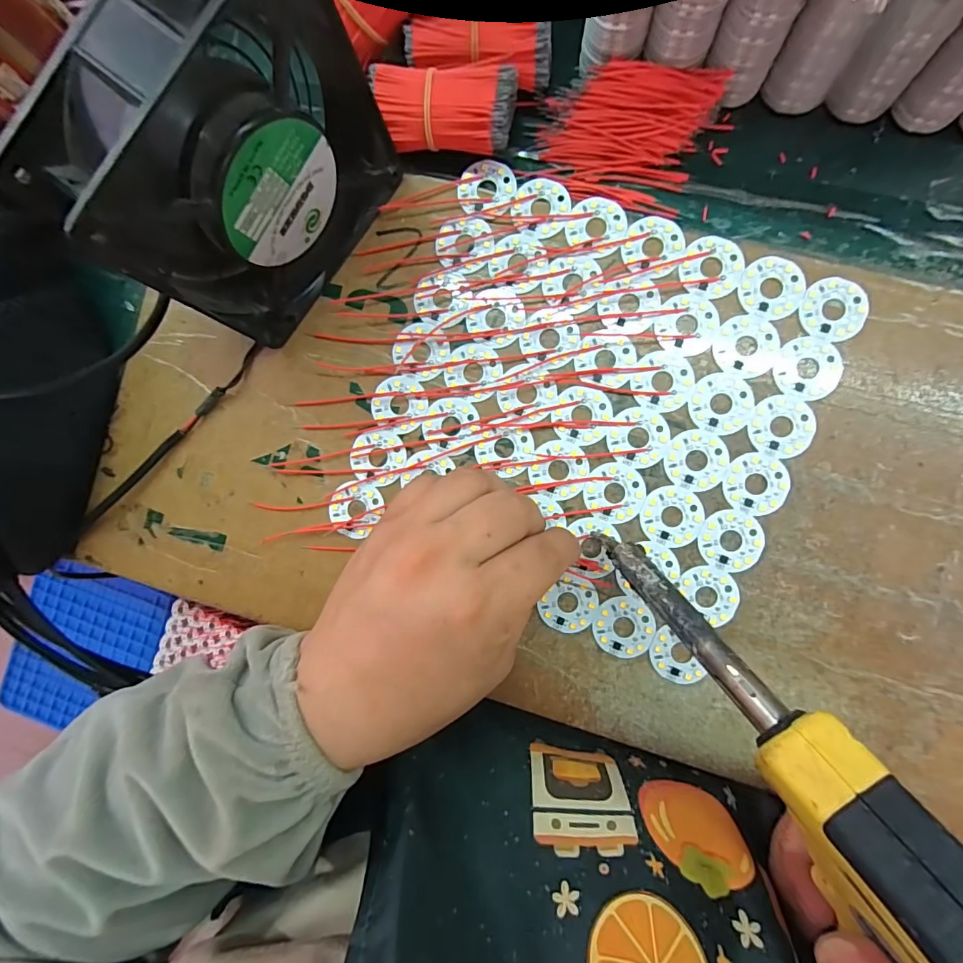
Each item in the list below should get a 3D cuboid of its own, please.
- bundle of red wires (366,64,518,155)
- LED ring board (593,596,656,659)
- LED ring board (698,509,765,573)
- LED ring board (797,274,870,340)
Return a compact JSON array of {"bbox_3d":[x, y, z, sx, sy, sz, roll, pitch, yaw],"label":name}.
[{"bbox_3d":[-0.018,-0.181,0.234,0.068,0.031,0.031,4,90,6],"label":"bundle of red wires"},{"bbox_3d":[0.073,0.075,0.237,0.030,0.004,0.031,1,90,6],"label":"LED ring board"},{"bbox_3d":[0.125,0.030,0.231,0.030,0.004,0.030,-2,90,6],"label":"LED ring board"},{"bbox_3d":[0.172,-0.085,0.226,0.030,0.004,0.031,21,92,6],"label":"LED ring board"}]

